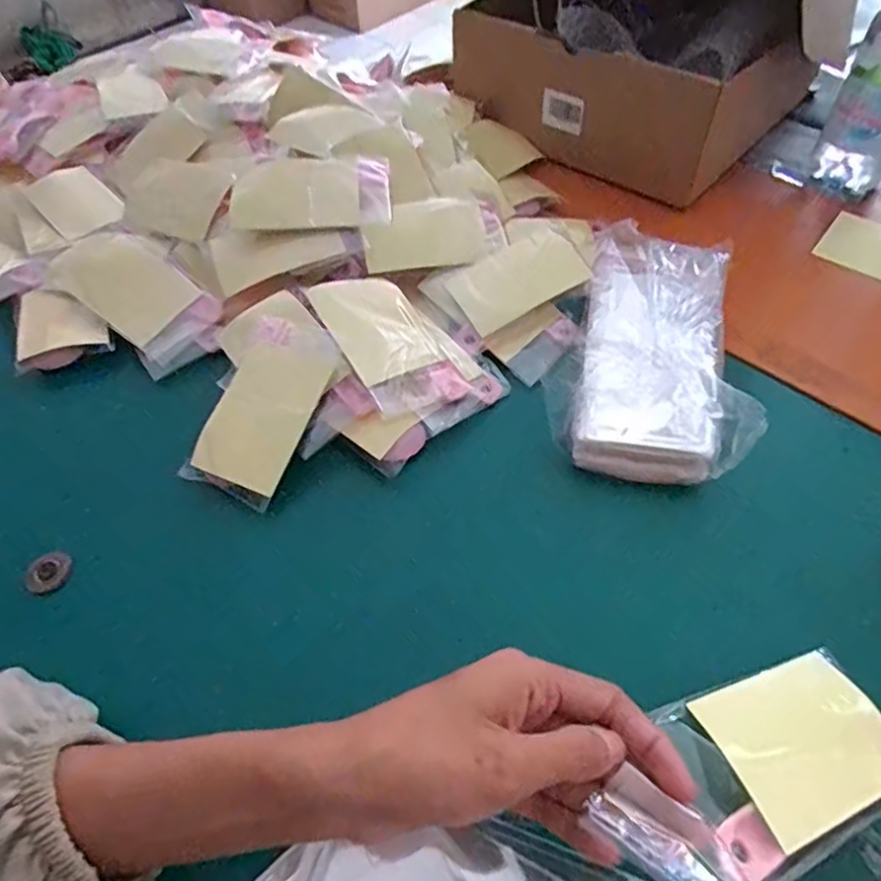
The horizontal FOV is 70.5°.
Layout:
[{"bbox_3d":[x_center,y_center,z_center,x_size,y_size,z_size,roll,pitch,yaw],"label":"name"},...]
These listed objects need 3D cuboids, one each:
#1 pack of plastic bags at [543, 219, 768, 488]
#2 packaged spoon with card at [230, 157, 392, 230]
[{"bbox_3d":[0.142,-0.063,0.417,0.119,0.036,0.194,11,55,10],"label":"pack of plastic bags"},{"bbox_3d":[-0.095,-0.179,0.454,0.114,0.021,0.063,-5,73,-2],"label":"packaged spoon with card"}]

